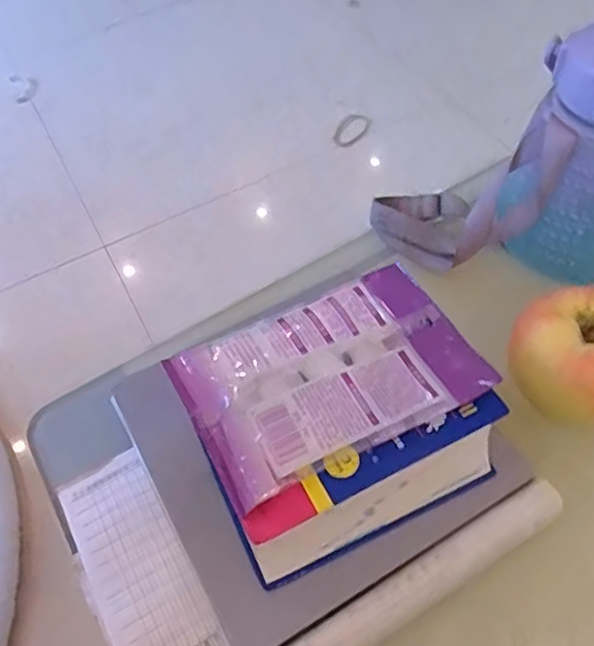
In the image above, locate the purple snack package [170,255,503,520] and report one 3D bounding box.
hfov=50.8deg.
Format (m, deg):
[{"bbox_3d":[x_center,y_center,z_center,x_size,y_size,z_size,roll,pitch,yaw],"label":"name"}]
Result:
[{"bbox_3d":[0.017,0.026,0.339,0.152,0.018,0.098,-26,55,-13],"label":"purple snack package"}]

